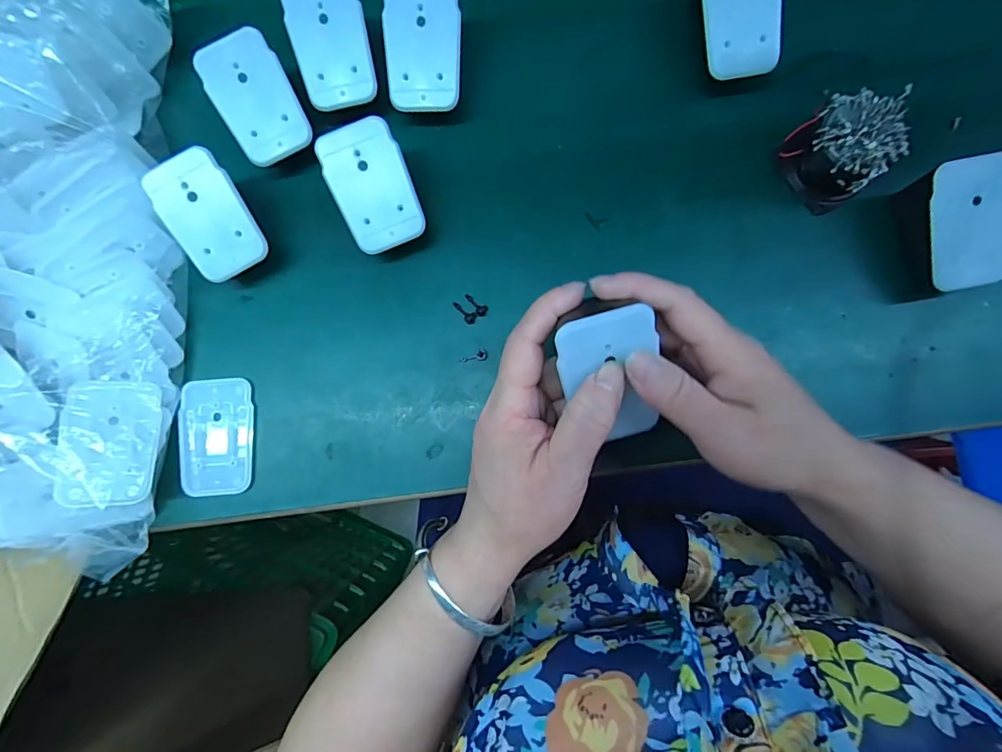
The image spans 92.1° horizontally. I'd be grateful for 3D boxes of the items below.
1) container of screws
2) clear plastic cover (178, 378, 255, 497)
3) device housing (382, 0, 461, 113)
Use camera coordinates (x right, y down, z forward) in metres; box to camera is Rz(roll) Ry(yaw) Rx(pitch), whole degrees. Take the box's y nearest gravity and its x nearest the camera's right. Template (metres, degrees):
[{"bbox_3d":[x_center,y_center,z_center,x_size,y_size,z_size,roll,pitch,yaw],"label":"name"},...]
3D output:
[{"bbox_3d":[0.202,-0.136,0.283,0.050,0.041,0.051,0,86,0],"label":"container of screws"},{"bbox_3d":[-0.176,0.038,0.299,0.044,0.007,0.070,-4,86,0],"label":"clear plastic cover"},{"bbox_3d":[-0.047,-0.197,0.288,0.045,0.004,0.068,2,108,1],"label":"device housing"}]

